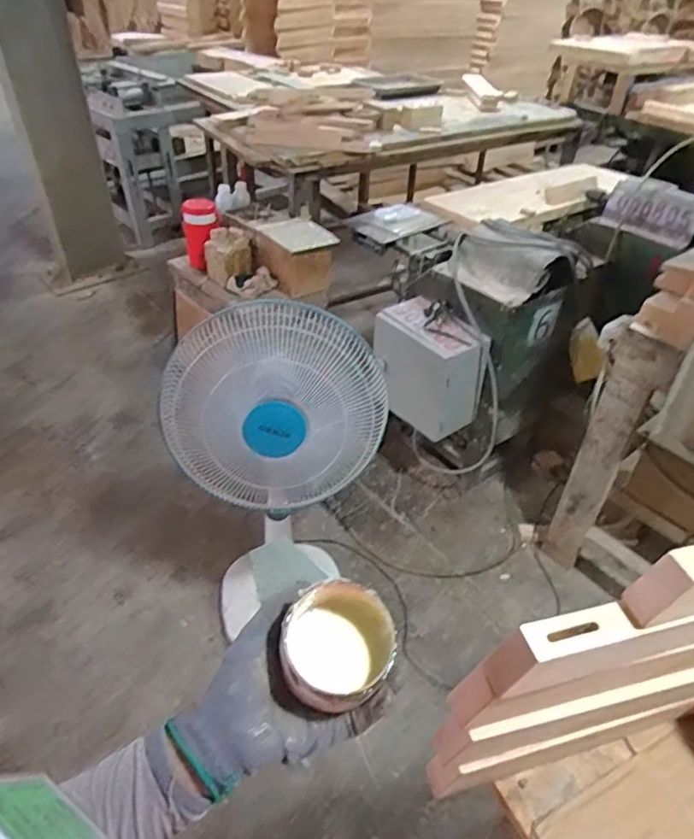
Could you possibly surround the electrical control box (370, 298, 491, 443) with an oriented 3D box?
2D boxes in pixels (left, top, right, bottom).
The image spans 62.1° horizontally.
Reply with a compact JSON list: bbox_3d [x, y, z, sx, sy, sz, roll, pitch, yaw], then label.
[{"bbox_3d":[0.222,-0.147,1.721,0.192,0.313,0.319,-25,47,-29],"label":"electrical control box"}]

